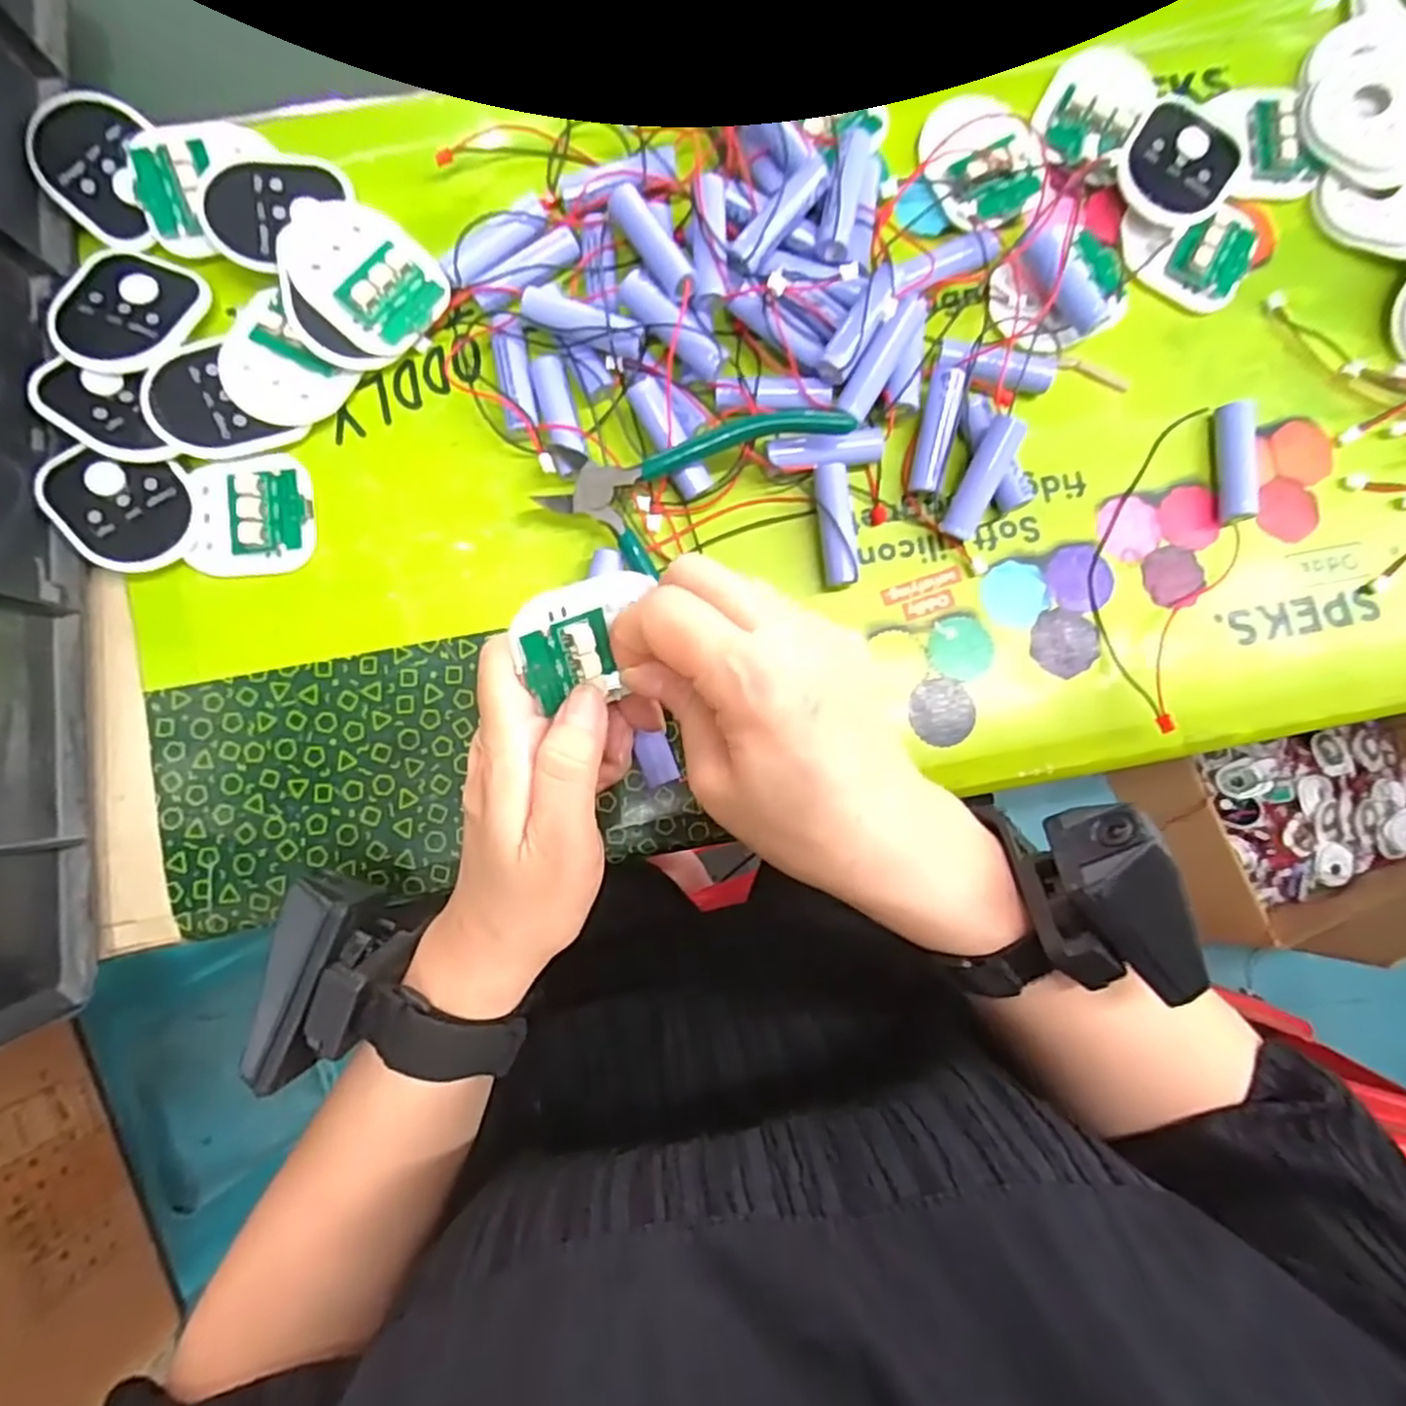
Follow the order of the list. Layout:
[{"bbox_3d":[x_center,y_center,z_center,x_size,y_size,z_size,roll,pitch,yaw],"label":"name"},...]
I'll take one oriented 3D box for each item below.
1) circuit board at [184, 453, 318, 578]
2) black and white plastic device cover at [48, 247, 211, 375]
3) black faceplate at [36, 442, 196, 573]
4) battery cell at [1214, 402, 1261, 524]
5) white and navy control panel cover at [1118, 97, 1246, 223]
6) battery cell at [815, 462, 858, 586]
[{"bbox_3d":[-0.189,-0.079,0.307,0.049,0.009,0.049,-4,88,-3],"label":"circuit board"},{"bbox_3d":[-0.234,-0.159,0.294,0.055,0.005,0.055,33,84,2],"label":"black and white plastic device cover"},{"bbox_3d":[-0.238,-0.078,0.300,0.056,0.005,0.045,8,86,-10],"label":"black faceplate"},{"bbox_3d":[0.227,-0.102,0.314,0.010,0.017,0.050,-2,84,-2],"label":"battery cell"},{"bbox_3d":[0.211,-0.239,0.323,0.049,0.007,0.059,43,84,3],"label":"white and navy control panel cover"},{"bbox_3d":[0.056,-0.074,0.311,0.014,0.014,0.049,-7,84,-2],"label":"battery cell"}]

